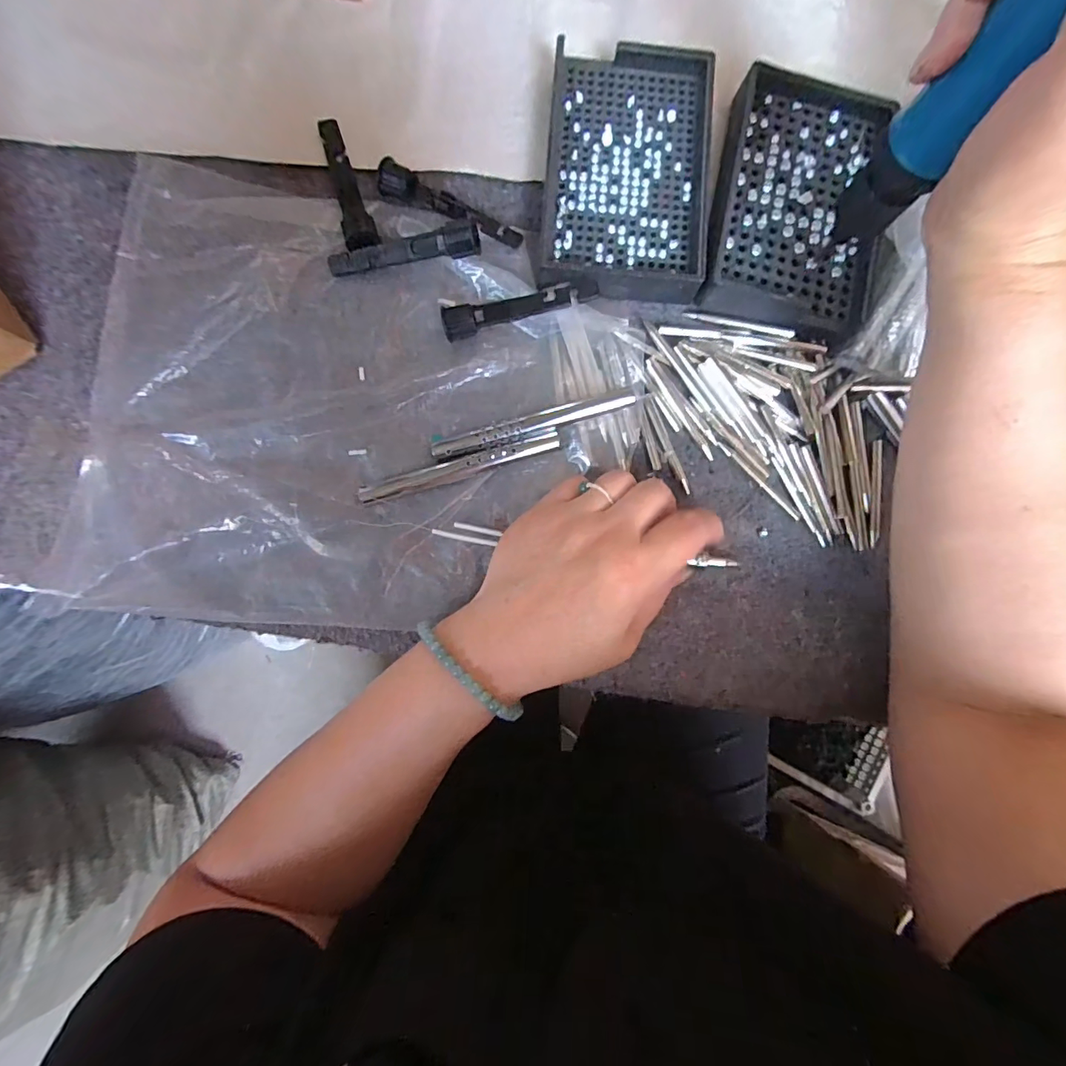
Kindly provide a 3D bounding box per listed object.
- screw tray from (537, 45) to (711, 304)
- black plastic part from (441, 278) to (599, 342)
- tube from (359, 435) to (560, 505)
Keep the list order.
[{"bbox_3d":[0.053,-0.199,0.271,0.089,0.022,0.143,5,84,-2],"label":"screw tray"},{"bbox_3d":[-0.008,-0.122,0.262,0.082,0.021,0.015,-14,85,-4],"label":"black plastic part"},{"bbox_3d":[-0.039,-0.036,0.261,0.107,0.010,0.011,-18,86,-5],"label":"tube"}]

